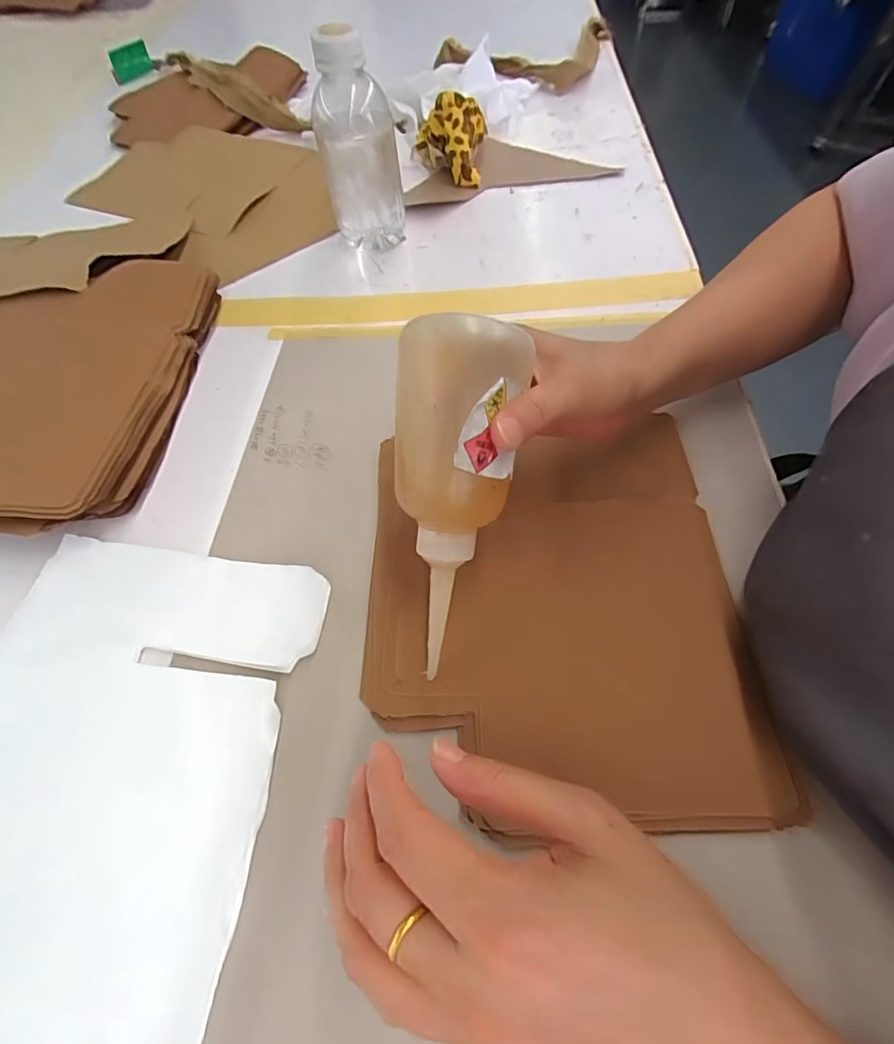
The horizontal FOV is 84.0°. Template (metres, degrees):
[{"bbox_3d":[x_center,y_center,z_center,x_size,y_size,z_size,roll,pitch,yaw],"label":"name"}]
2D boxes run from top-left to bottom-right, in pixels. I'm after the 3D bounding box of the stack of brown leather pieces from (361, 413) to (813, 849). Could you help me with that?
[{"bbox_3d":[0.058,0.038,0.286,0.205,0.014,0.231,-1,58,3],"label":"stack of brown leather pieces"}]

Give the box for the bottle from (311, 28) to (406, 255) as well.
[{"bbox_3d":[-0.079,-0.333,0.445,0.069,0.154,0.059,-6,57,-1],"label":"bottle"}]

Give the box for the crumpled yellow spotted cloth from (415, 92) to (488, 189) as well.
[{"bbox_3d":[0.005,-0.425,0.550,0.080,0.069,0.077,-4,57,1],"label":"crumpled yellow spotted cloth"}]

